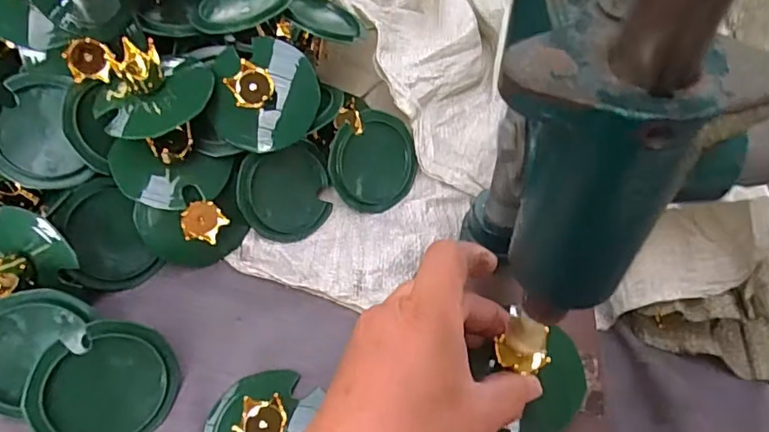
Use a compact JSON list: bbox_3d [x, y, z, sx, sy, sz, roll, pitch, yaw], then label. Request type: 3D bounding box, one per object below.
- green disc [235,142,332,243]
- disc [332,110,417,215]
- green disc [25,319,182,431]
[{"bbox_3d":[-0.072,-0.016,0.394,0.070,0.067,0.009,-17,18,-27],"label":"green disc"},{"bbox_3d":[-0.007,-0.041,0.415,0.073,0.072,0.007,-42,23,-21],"label":"disc"},{"bbox_3d":[-0.155,0.096,0.302,0.073,0.010,0.069,5,81,-34],"label":"green disc"}]

